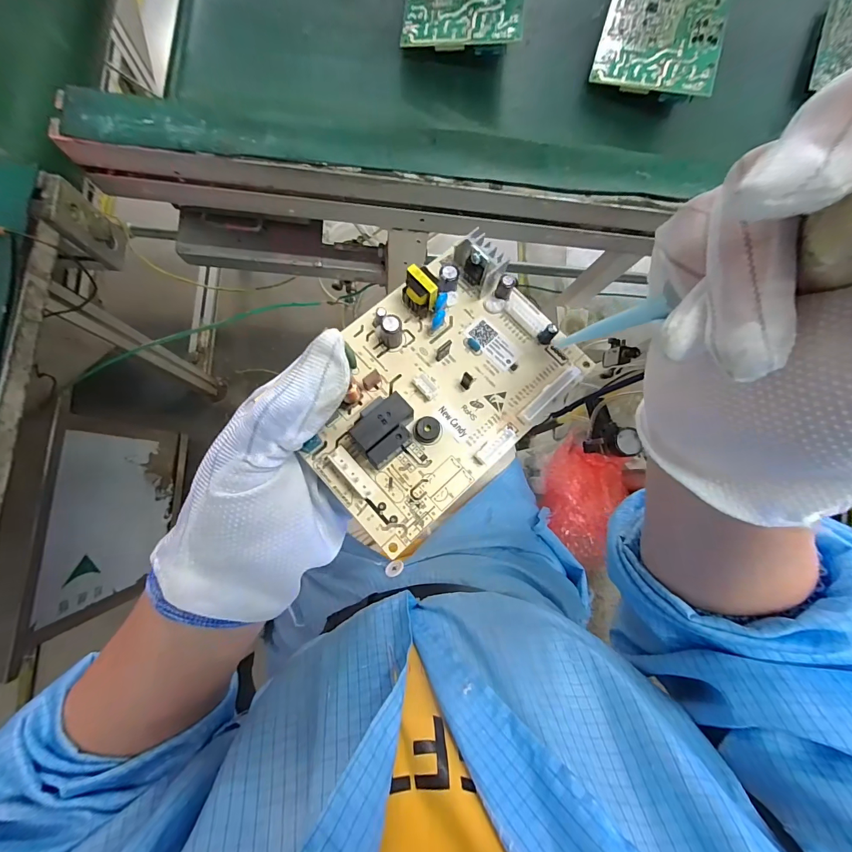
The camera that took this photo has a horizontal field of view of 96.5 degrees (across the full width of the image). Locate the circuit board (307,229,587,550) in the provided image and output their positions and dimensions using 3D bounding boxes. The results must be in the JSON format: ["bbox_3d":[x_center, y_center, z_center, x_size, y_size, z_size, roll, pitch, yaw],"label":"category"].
[{"bbox_3d":[0.003,-0.021,0.183,0.135,0.022,0.098,-42,88,-9],"label":"circuit board"}]

